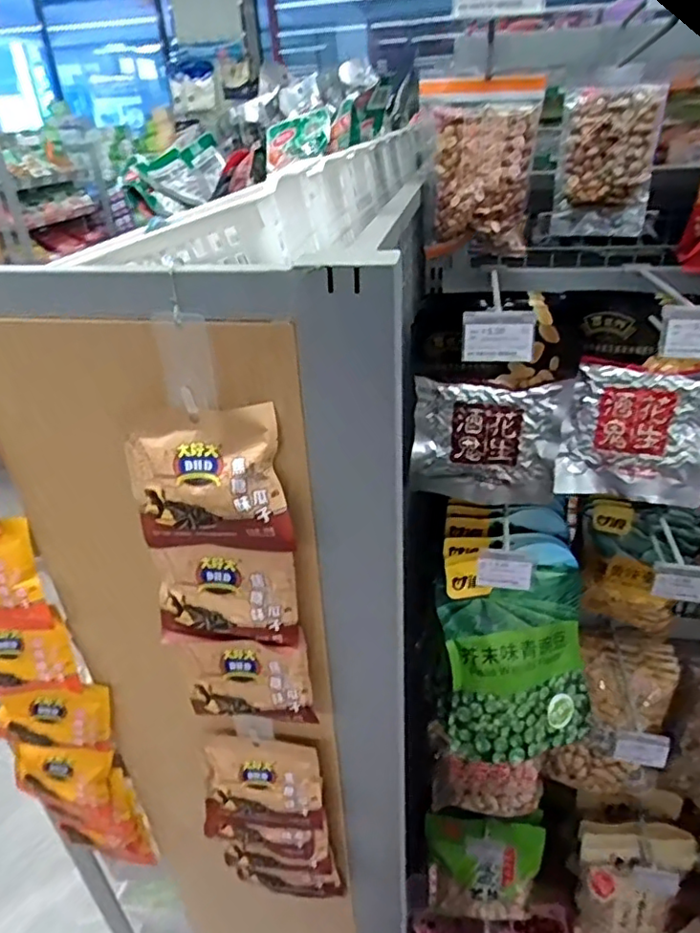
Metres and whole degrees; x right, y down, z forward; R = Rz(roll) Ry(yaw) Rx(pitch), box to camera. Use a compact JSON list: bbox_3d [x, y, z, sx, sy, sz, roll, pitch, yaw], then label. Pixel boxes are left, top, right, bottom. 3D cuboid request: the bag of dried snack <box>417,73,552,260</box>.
[{"bbox_3d":[0.136,-0.312,0.637,0.116,0.160,0.037,1,31,7],"label":"bag of dried snack"}]

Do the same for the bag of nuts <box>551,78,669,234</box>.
[{"bbox_3d":[0.255,-0.300,0.604,0.091,0.134,0.030,17,42,29],"label":"bag of nuts"}]

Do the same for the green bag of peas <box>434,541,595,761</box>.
[{"bbox_3d":[0.191,0.217,0.706,0.170,0.238,0.045,-4,0,-9],"label":"green bag of peas"}]

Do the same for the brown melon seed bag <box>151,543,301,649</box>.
[{"bbox_3d":[-0.096,0.099,0.460,0.113,0.087,0.019,3,31,11],"label":"brown melon seed bag"}]

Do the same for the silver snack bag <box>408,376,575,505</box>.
[{"bbox_3d":[0.151,-0.027,0.666,0.163,0.141,0.046,2,31,9],"label":"silver snack bag"}]

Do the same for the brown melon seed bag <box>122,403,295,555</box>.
[{"bbox_3d":[-0.098,0.014,0.414,0.113,0.105,0.024,1,31,7],"label":"brown melon seed bag"}]

